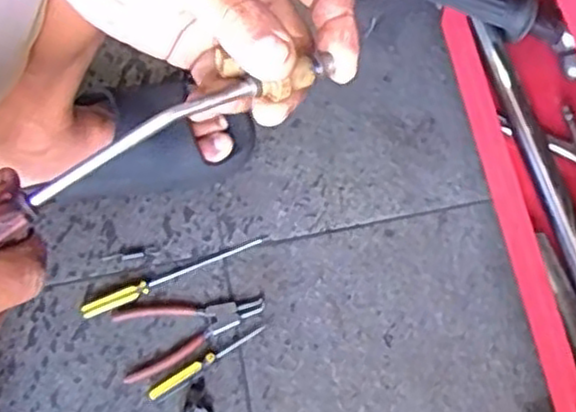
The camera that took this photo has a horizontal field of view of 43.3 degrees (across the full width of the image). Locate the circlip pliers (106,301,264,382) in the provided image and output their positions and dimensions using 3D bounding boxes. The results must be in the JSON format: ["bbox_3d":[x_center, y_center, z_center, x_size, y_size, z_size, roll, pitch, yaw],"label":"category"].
[{"bbox_3d":[-0.090,0.113,0.675,0.136,0.009,0.066,-15,66,-4],"label":"circlip pliers"}]

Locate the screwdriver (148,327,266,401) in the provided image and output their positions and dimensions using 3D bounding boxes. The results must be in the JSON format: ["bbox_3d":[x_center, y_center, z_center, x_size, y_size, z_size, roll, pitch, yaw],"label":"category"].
[{"bbox_3d":[-0.075,0.140,0.661,0.116,0.012,0.012,-32,69,-11],"label":"screwdriver"}]

